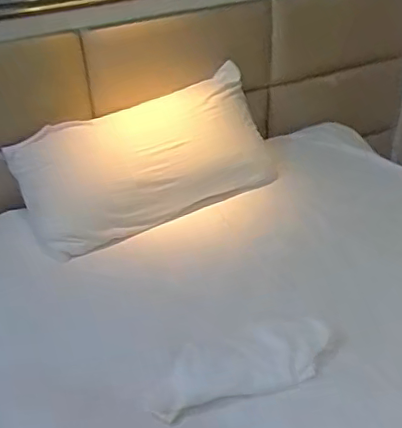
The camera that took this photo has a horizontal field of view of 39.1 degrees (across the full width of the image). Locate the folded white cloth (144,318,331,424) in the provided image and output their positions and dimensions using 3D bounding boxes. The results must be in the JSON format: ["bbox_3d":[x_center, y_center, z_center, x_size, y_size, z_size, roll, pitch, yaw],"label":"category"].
[{"bbox_3d":[0.084,0.303,1.150,0.385,0.018,0.150,-13,36,-14],"label":"folded white cloth"}]

